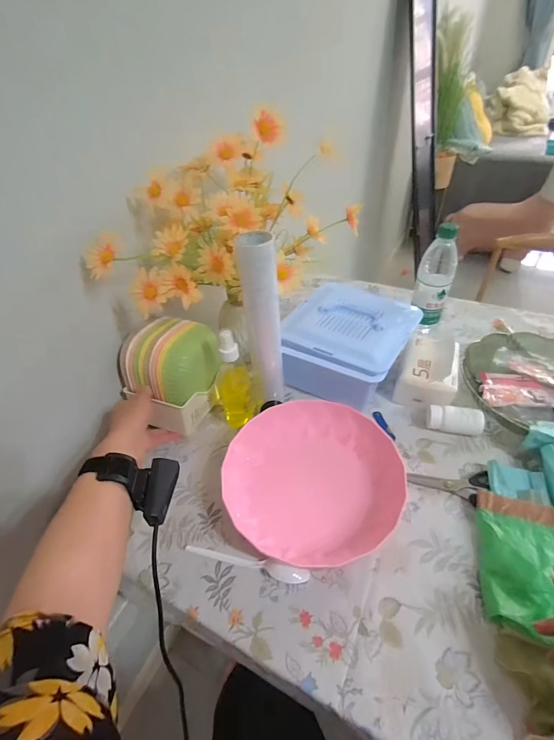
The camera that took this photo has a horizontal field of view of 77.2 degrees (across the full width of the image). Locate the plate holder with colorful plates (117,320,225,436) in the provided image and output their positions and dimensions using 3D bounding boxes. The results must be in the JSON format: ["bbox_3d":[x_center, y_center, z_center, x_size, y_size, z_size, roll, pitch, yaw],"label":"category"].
[{"bbox_3d":[-0.170,0.004,0.564,0.114,0.138,0.139,19,46,24],"label":"plate holder with colorful plates"}]

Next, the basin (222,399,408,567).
[{"bbox_3d":[0.048,0.149,0.490,0.226,0.062,0.229,-3,41,2],"label":"basin"}]

